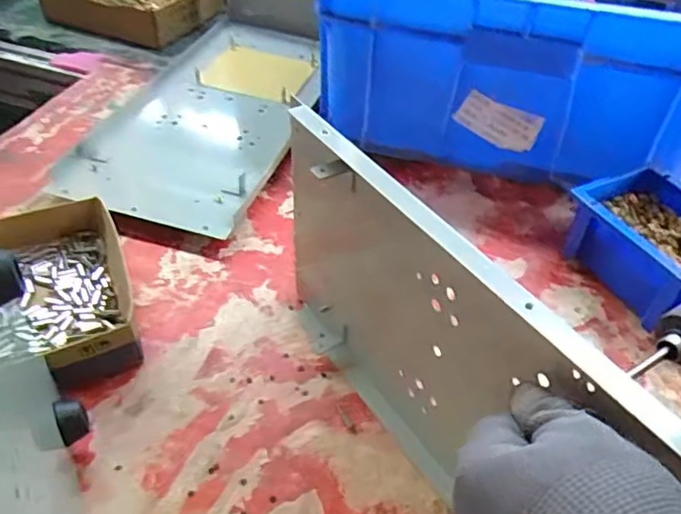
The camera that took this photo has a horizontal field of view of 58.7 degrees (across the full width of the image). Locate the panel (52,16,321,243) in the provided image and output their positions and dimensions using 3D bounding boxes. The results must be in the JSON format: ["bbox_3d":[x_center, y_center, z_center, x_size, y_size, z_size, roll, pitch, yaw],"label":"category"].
[{"bbox_3d":[-0.143,-0.172,0.692,0.197,0.026,0.391,11,46,8],"label":"panel"}]

